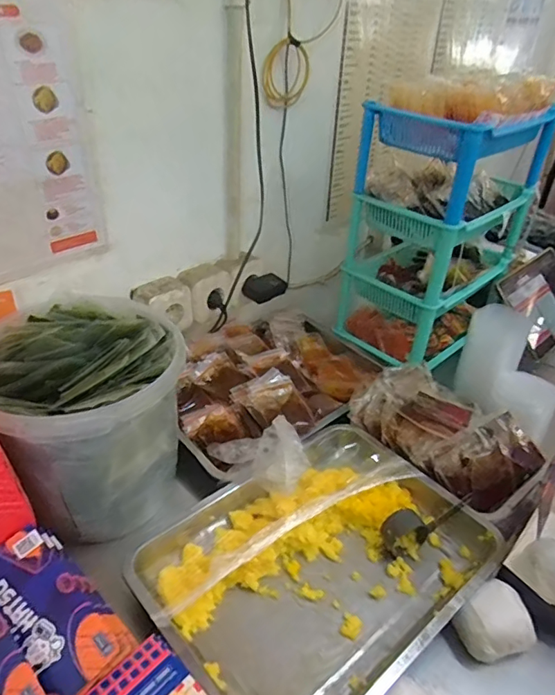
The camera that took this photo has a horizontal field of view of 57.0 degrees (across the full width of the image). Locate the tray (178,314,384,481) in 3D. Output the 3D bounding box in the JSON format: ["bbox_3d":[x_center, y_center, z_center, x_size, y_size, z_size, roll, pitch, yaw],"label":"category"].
[{"bbox_3d":[-0.013,0.050,0.865,0.290,0.083,0.398,30,42,35],"label":"tray"}]

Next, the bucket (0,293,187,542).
[{"bbox_3d":[-0.227,0.105,0.654,0.215,0.262,0.206,2,34,-1],"label":"bucket"}]

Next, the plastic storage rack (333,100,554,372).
[{"bbox_3d":[0.289,-0.212,0.924,0.226,0.402,0.324,26,40,31],"label":"plastic storage rack"}]

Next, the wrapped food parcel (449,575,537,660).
[{"bbox_3d":[0.240,0.302,0.559,0.067,0.055,0.064,2,34,-1],"label":"wrapped food parcel"}]

